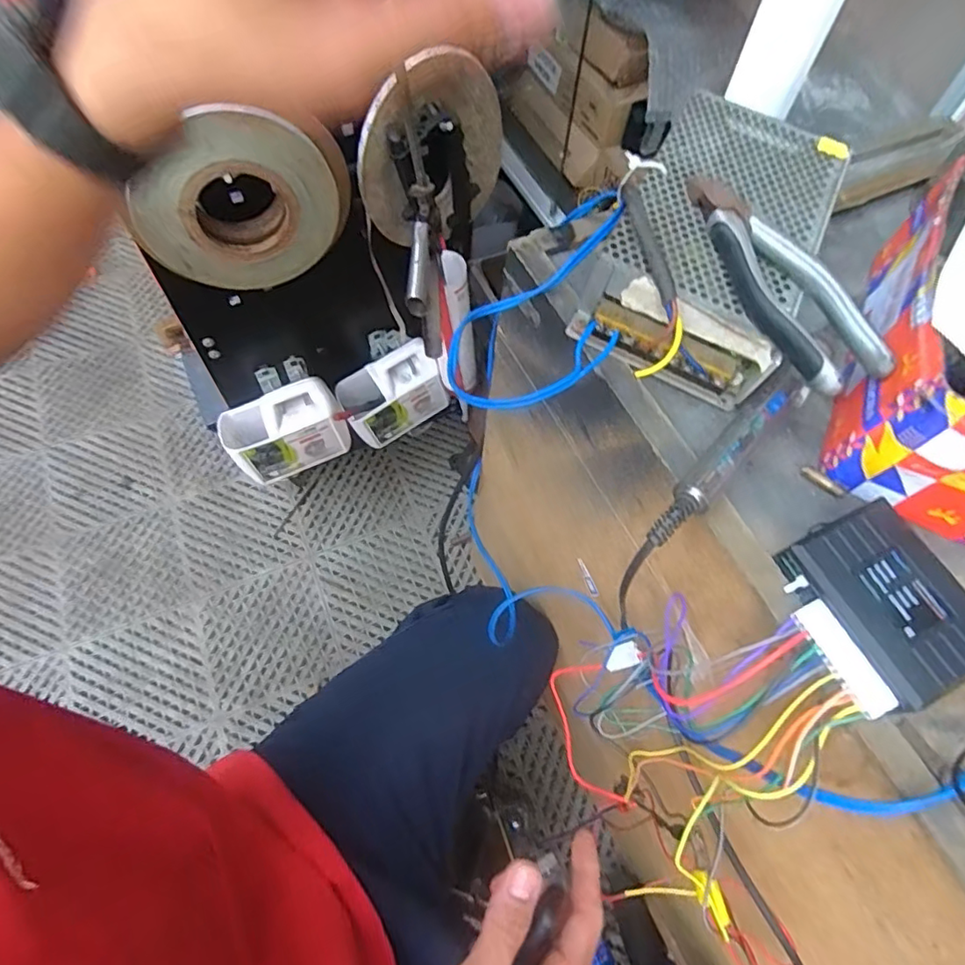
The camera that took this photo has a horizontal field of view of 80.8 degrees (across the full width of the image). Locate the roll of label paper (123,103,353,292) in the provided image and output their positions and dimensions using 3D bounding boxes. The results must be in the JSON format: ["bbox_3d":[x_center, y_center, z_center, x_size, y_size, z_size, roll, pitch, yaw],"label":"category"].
[{"bbox_3d":[-0.211,-0.246,0.499,0.179,0.152,0.050,-24,67,-14],"label":"roll of label paper"}]

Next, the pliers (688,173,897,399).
[{"bbox_3d":[0.157,-0.112,0.307,0.050,0.016,0.145,-23,67,-14],"label":"pliers"}]

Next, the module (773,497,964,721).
[{"bbox_3d":[0.189,0.060,0.273,0.070,0.028,0.083,-22,66,-13],"label":"module"}]

